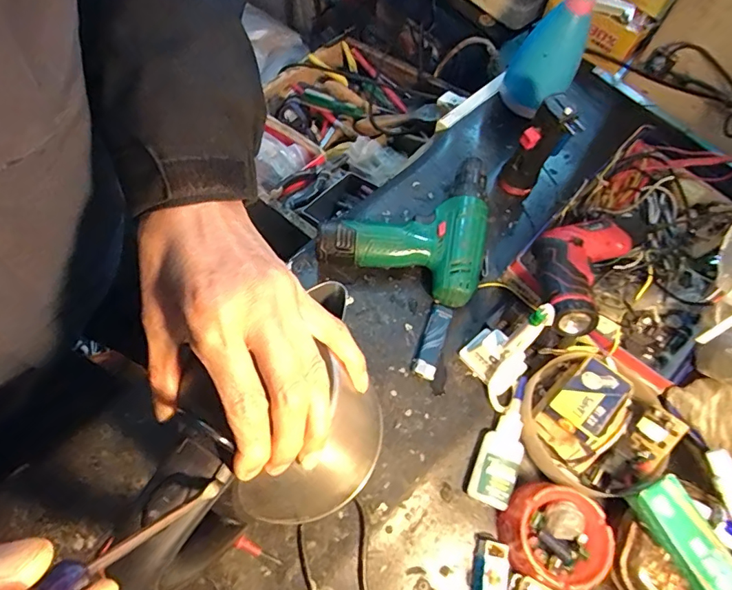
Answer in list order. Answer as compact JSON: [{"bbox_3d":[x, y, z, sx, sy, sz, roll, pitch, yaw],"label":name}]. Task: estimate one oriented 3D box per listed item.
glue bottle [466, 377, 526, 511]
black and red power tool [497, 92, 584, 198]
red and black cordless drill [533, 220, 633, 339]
[{"bbox_3d":[0.134,0.139,0.459,0.037,0.019,0.122,22,66,7],"label":"glue bottle"},{"bbox_3d":[0.192,-0.162,0.537,0.047,0.134,0.038,20,66,7],"label":"black and red power tool"},{"bbox_3d":[0.208,-0.022,0.477,0.087,0.051,0.161,29,47,10],"label":"red and black cordless drill"}]

